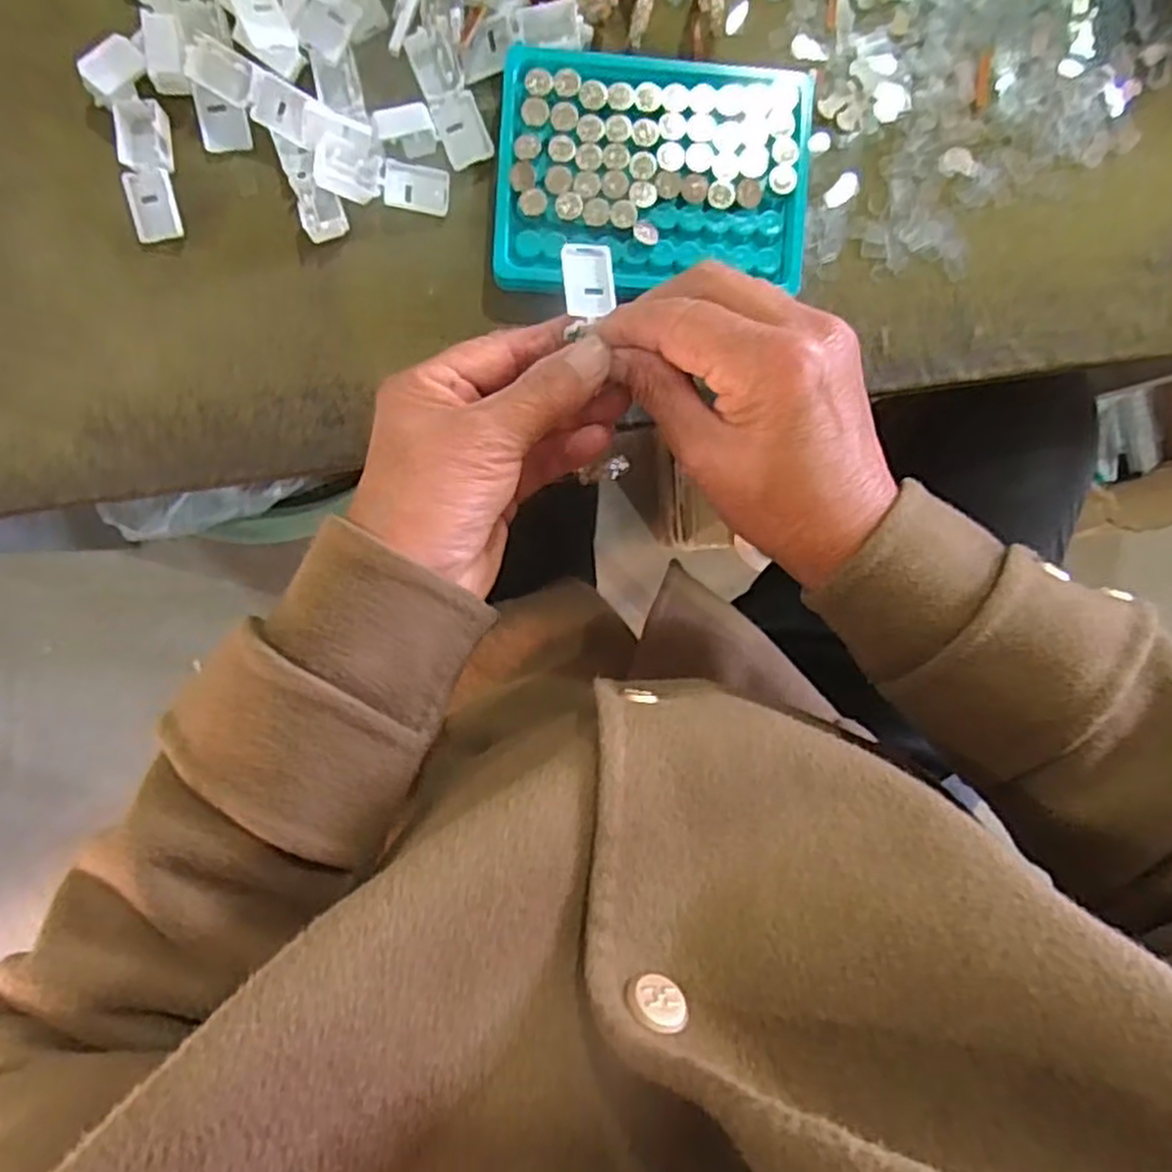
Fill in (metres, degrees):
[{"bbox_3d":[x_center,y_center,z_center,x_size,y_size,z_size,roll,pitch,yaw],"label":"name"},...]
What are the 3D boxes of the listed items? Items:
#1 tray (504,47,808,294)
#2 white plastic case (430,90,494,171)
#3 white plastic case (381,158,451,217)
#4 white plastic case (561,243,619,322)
[{"bbox_3d":[0.028,-0.173,0.321,0.128,0.020,0.093,3,95,-3],"label":"tray"},{"bbox_3d":[-0.053,-0.195,0.320,0.020,0.005,0.029,-22,95,-1],"label":"white plastic case"},{"bbox_3d":[-0.072,-0.170,0.321,0.027,0.008,0.019,5,94,-3],"label":"white plastic case"},{"bbox_3d":[0.001,-0.118,0.292,0.020,0.006,0.029,-5,95,-3],"label":"white plastic case"}]

